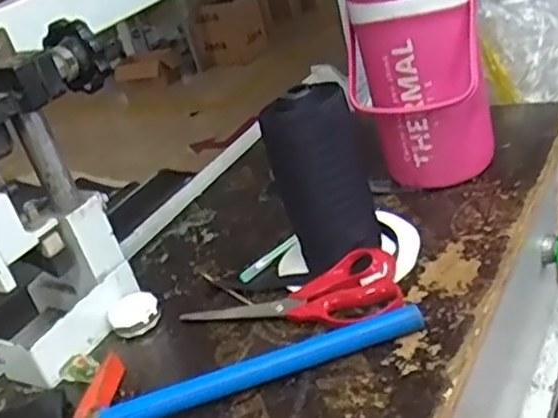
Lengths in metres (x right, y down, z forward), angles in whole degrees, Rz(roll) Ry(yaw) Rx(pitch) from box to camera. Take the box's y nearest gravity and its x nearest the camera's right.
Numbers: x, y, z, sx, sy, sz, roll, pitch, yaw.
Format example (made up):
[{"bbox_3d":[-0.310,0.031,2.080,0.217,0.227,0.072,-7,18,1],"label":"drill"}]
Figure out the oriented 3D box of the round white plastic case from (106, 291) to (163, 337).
[{"bbox_3d":[-0.136,0.099,0.629,0.047,0.019,0.039,-12,33,-12],"label":"round white plastic case"}]

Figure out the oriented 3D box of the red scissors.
[{"bbox_3d":[0.008,0.081,0.588,0.203,0.020,0.078,-16,27,22],"label":"red scissors"}]

